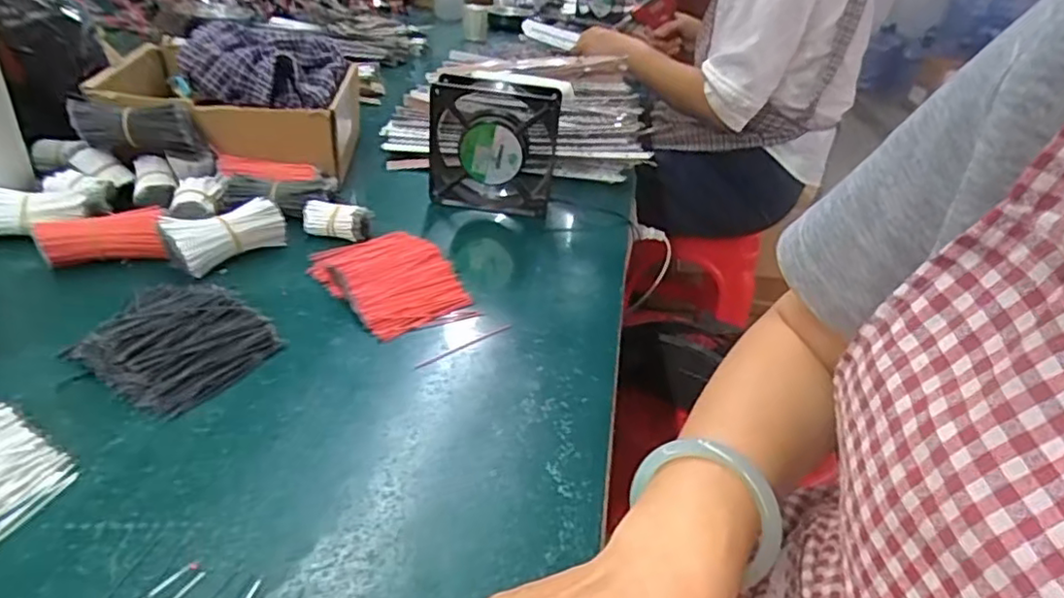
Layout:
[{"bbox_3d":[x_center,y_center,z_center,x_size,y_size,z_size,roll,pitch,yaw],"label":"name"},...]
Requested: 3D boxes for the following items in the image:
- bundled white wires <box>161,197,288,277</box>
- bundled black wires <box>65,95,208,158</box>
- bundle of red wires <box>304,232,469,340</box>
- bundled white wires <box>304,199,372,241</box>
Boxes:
[{"bbox_3d":[-0.246,-0.054,0.508,0.044,0.040,0.080,27,37,30],"label":"bundled white wires"},{"bbox_3d":[-0.341,-0.149,0.553,0.108,0.036,0.029,4,33,-6],"label":"bundled black wires"},{"bbox_3d":[-0.111,-0.020,0.503,0.088,0.020,0.124,-20,41,-37],"label":"bundle of red wires"},{"bbox_3d":[-0.167,-0.066,0.549,0.050,0.032,0.026,6,31,-1],"label":"bundled white wires"}]

